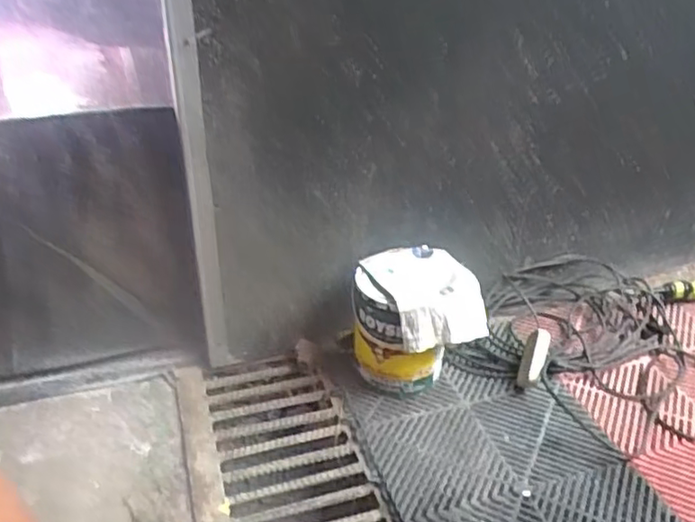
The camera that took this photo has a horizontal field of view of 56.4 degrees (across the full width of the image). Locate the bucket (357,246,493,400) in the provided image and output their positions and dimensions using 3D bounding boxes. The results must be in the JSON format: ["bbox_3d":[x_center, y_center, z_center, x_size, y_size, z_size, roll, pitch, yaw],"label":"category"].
[{"bbox_3d":[0.120,0.125,1.191,0.219,0.236,0.194,0,32,-6],"label":"bucket"}]

